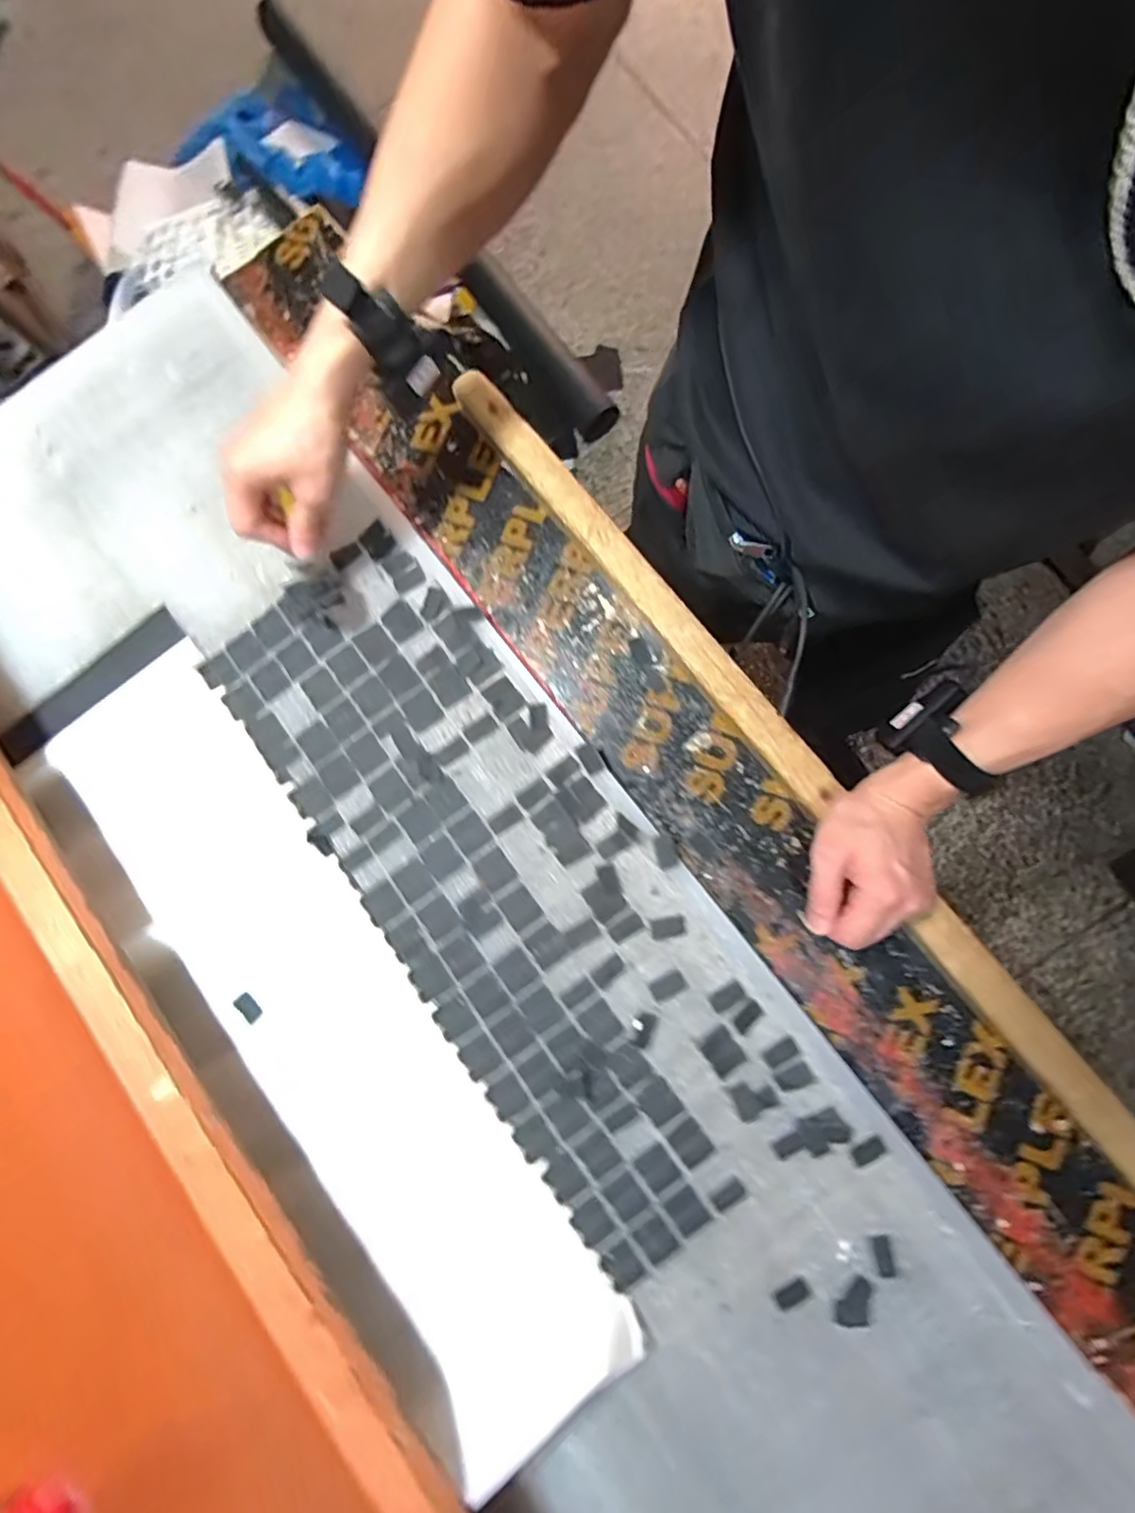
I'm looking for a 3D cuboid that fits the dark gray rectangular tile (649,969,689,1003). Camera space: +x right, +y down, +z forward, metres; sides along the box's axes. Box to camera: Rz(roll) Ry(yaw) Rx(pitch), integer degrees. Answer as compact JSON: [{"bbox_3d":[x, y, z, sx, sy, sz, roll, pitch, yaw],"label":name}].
[{"bbox_3d":[0.084,0.191,0.507,0.030,0.004,0.018,-28,81,-6],"label":"dark gray rectangular tile"}]

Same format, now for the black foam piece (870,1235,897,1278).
[{"bbox_3d":[0.245,0.387,0.471,0.015,0.004,0.028,-12,80,-3],"label":"black foam piece"}]

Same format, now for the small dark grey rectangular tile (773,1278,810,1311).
[{"bbox_3d":[0.173,0.417,0.473,0.027,0.006,0.013,-30,81,-6],"label":"small dark grey rectangular tile"}]

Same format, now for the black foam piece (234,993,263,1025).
[{"bbox_3d":[-0.277,0.218,0.530,0.016,0.004,0.025,-42,83,-8],"label":"black foam piece"}]

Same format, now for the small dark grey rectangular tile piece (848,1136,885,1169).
[{"bbox_3d":[0.238,0.313,0.483,0.029,0.004,0.016,-23,80,-5],"label":"small dark grey rectangular tile piece"}]

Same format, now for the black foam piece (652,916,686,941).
[{"bbox_3d":[0.085,0.144,0.514,0.028,0.004,0.017,-11,79,-3],"label":"black foam piece"}]

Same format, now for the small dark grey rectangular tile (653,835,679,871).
[{"bbox_3d":[0.085,0.083,0.525,0.019,0.009,0.029,-9,79,-3],"label":"small dark grey rectangular tile"}]

